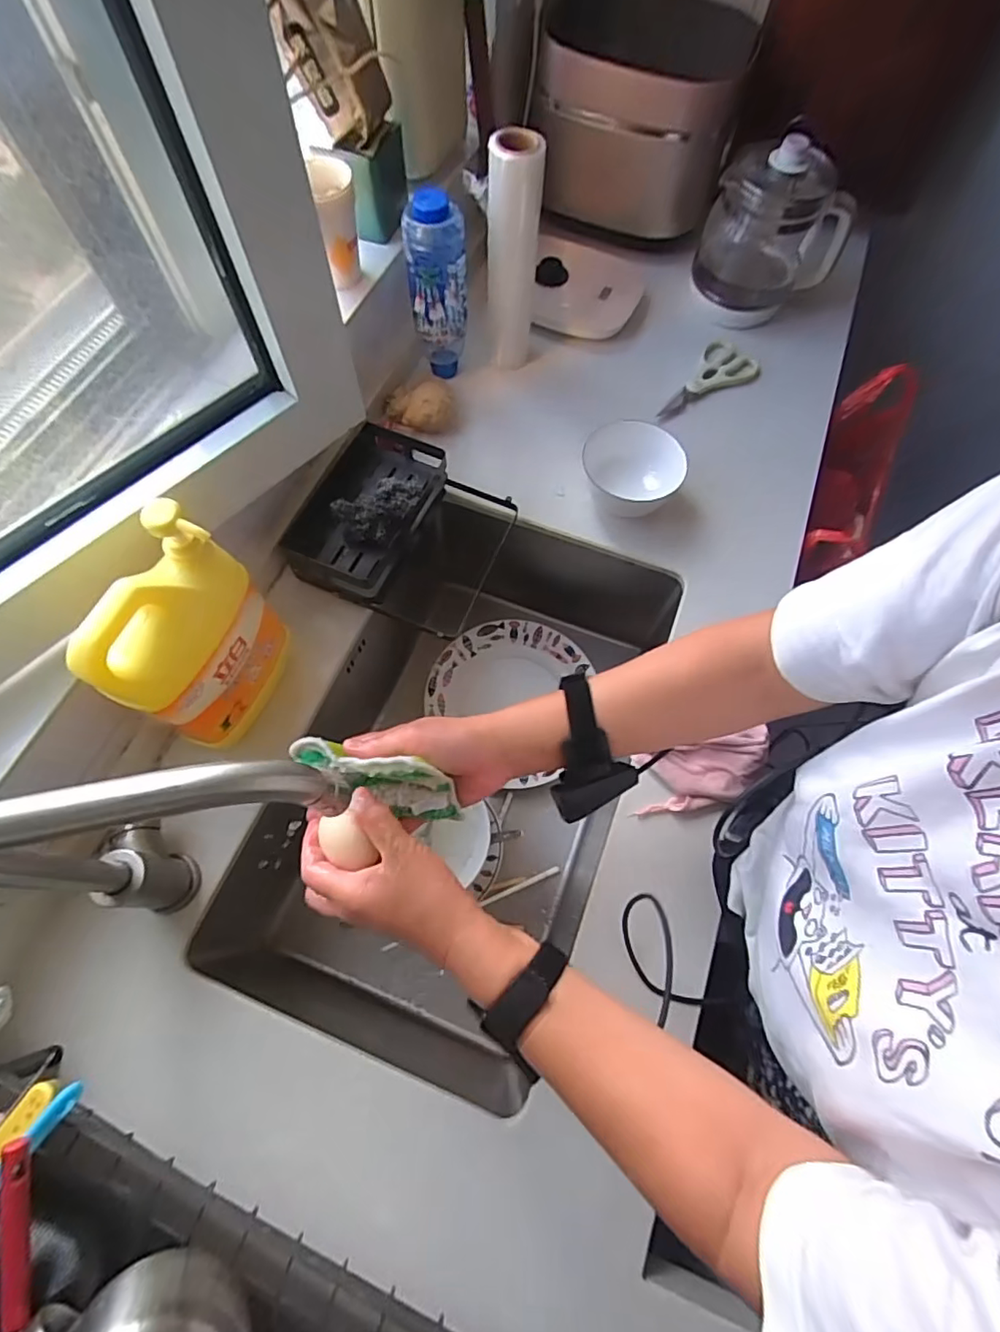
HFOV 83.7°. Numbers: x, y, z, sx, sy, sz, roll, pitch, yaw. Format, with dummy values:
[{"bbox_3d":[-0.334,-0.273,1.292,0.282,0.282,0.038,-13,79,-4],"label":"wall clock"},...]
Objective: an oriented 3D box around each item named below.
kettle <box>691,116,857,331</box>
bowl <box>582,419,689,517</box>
[{"bbox_3d":[0.397,-0.642,0.809,0.186,0.199,0.132,-31,72,-14],"label":"kettle"},{"bbox_3d":[0.175,-0.245,0.711,0.108,0.076,0.114,1,67,-2],"label":"bowl"}]

